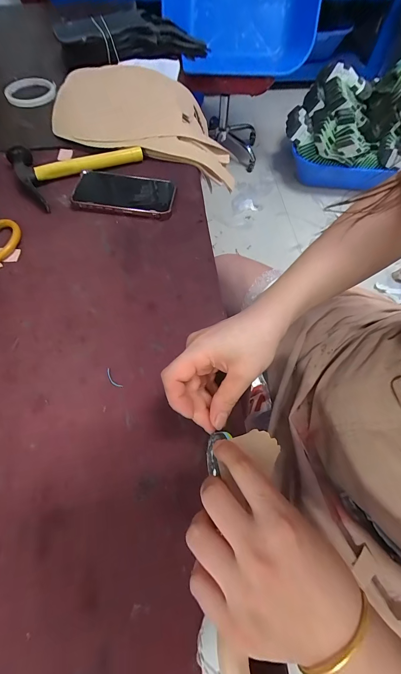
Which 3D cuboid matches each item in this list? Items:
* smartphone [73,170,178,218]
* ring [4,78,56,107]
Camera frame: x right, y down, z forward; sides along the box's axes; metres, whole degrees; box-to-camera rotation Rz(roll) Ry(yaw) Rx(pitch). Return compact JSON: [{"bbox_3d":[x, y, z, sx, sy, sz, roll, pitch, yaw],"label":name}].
[{"bbox_3d":[-0.116,-0.219,0.438,0.147,0.015,0.078,7,63,0],"label":"smartphone"},{"bbox_3d":[-0.328,-0.476,0.555,0.077,0.014,0.084,1,73,-5],"label":"ring"}]

